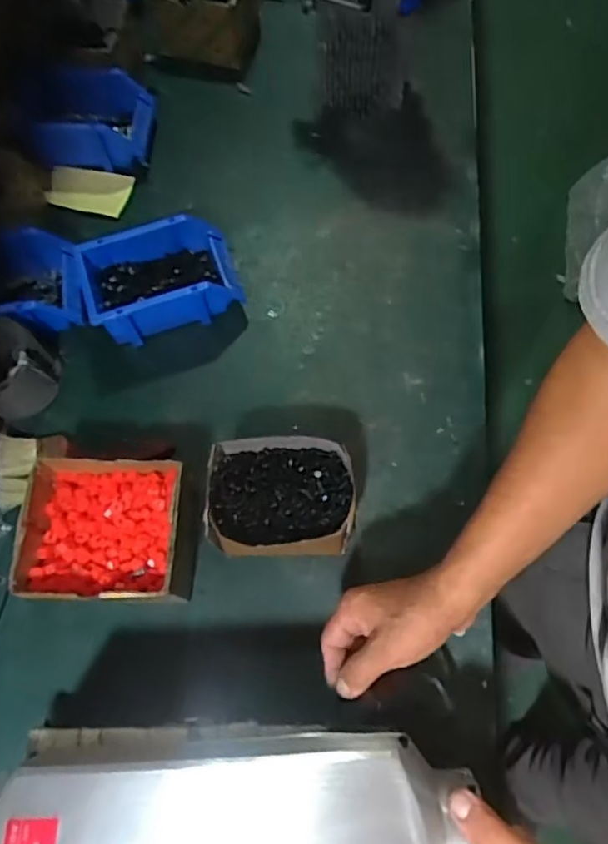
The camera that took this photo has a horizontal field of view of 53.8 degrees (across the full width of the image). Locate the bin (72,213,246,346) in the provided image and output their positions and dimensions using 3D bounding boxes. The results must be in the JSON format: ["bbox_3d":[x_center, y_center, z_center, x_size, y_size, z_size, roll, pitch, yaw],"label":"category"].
[{"bbox_3d":[-0.178,-0.178,0.746,0.184,0.075,0.121,-20,69,-5],"label":"bin"}]

